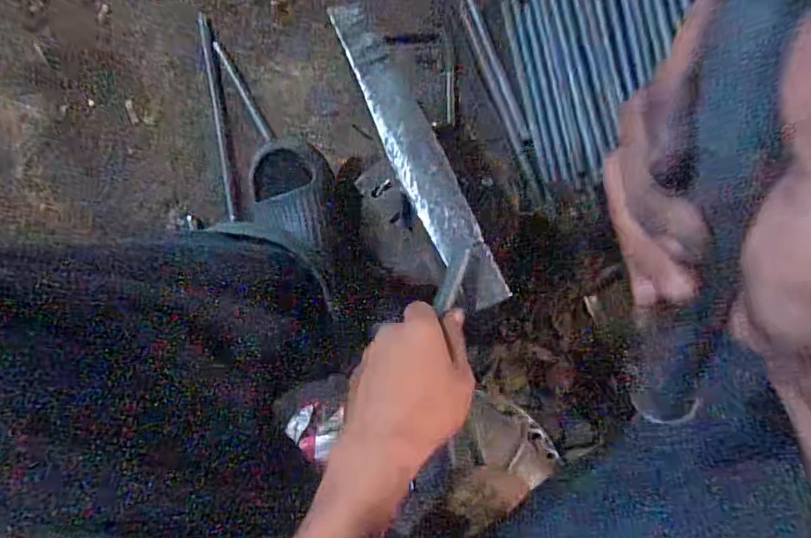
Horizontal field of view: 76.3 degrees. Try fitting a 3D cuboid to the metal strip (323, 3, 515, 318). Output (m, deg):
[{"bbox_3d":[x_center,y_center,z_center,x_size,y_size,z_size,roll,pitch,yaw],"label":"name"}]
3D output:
[{"bbox_3d":[0.009,-0.103,0.445,0.046,0.023,0.289,-25,86,3],"label":"metal strip"}]

